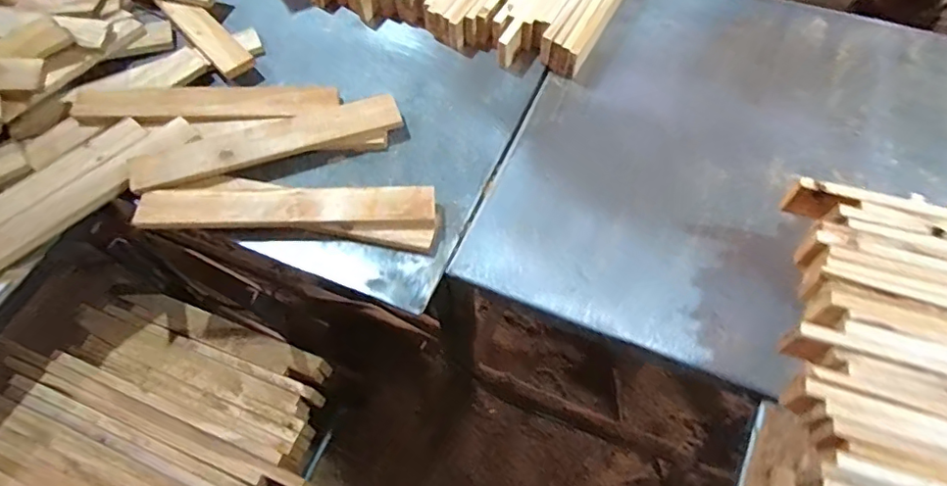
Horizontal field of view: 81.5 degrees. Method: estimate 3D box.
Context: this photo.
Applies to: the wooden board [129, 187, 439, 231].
[{"bbox_3d":[-0.318,-0.059,0.927,0.494,0.023,0.076,0,69,4],"label":"wooden board"}]

